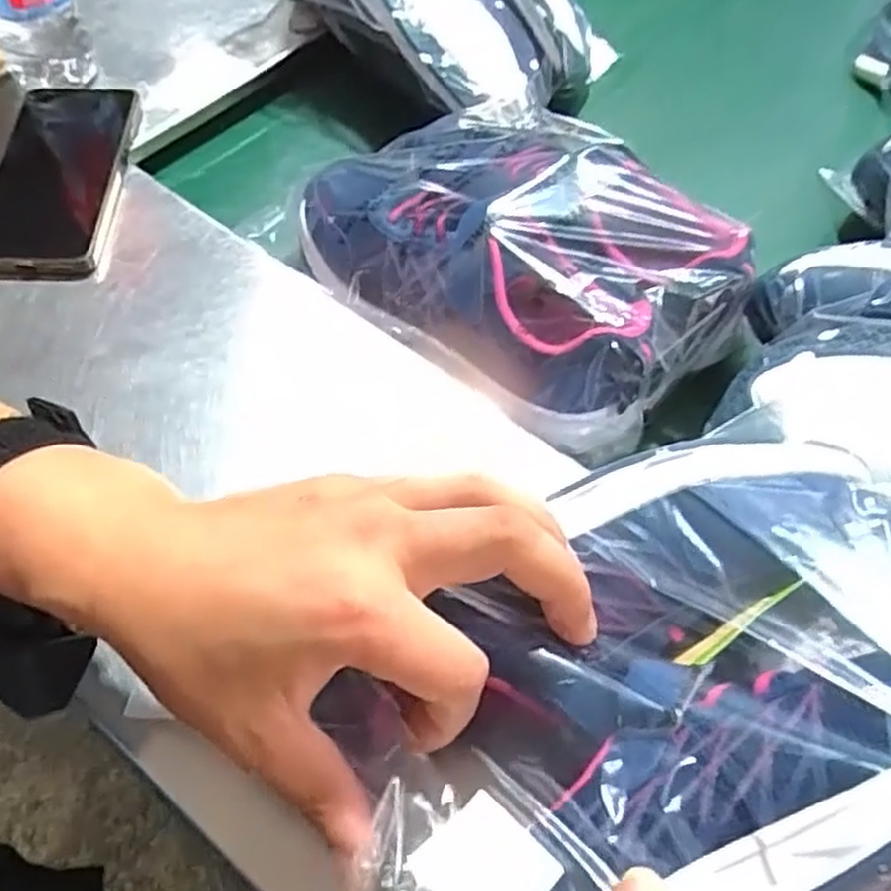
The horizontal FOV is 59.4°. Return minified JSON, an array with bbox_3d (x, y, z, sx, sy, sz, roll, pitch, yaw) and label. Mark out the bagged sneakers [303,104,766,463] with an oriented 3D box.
[{"bbox_3d":[0.041,-0.116,0.460,0.244,0.092,0.159,39,64,20],"label":"bagged sneakers"}]

